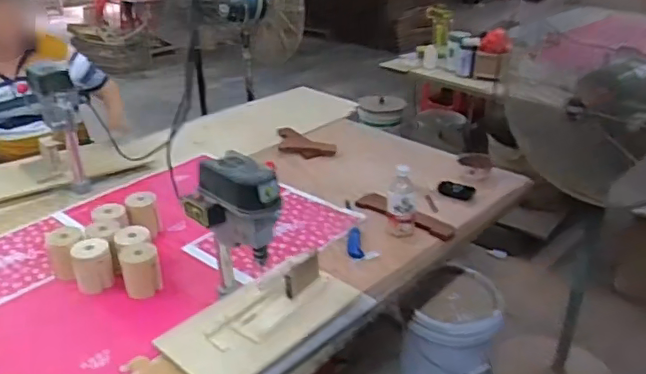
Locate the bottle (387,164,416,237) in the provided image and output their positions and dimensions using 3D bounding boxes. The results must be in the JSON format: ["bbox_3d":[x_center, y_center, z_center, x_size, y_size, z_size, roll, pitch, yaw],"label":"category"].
[{"bbox_3d":[0.204,0.026,1.415,0.066,0.174,0.073,-1,28,-2],"label":"bottle"}]

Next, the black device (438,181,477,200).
[{"bbox_3d":[0.396,0.010,1.656,0.107,0.037,0.024,12,30,21],"label":"black device"}]

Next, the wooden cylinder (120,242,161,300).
[{"bbox_3d":[-0.410,0.190,1.266,0.082,0.105,0.076,-10,29,-18],"label":"wooden cylinder"}]

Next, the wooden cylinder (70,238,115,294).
[{"bbox_3d":[-0.523,0.178,1.272,0.083,0.100,0.083,-15,31,-26],"label":"wooden cylinder"}]

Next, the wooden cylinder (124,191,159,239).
[{"bbox_3d":[-0.470,0.071,1.446,0.078,0.108,0.070,1,28,2],"label":"wooden cylinder"}]

